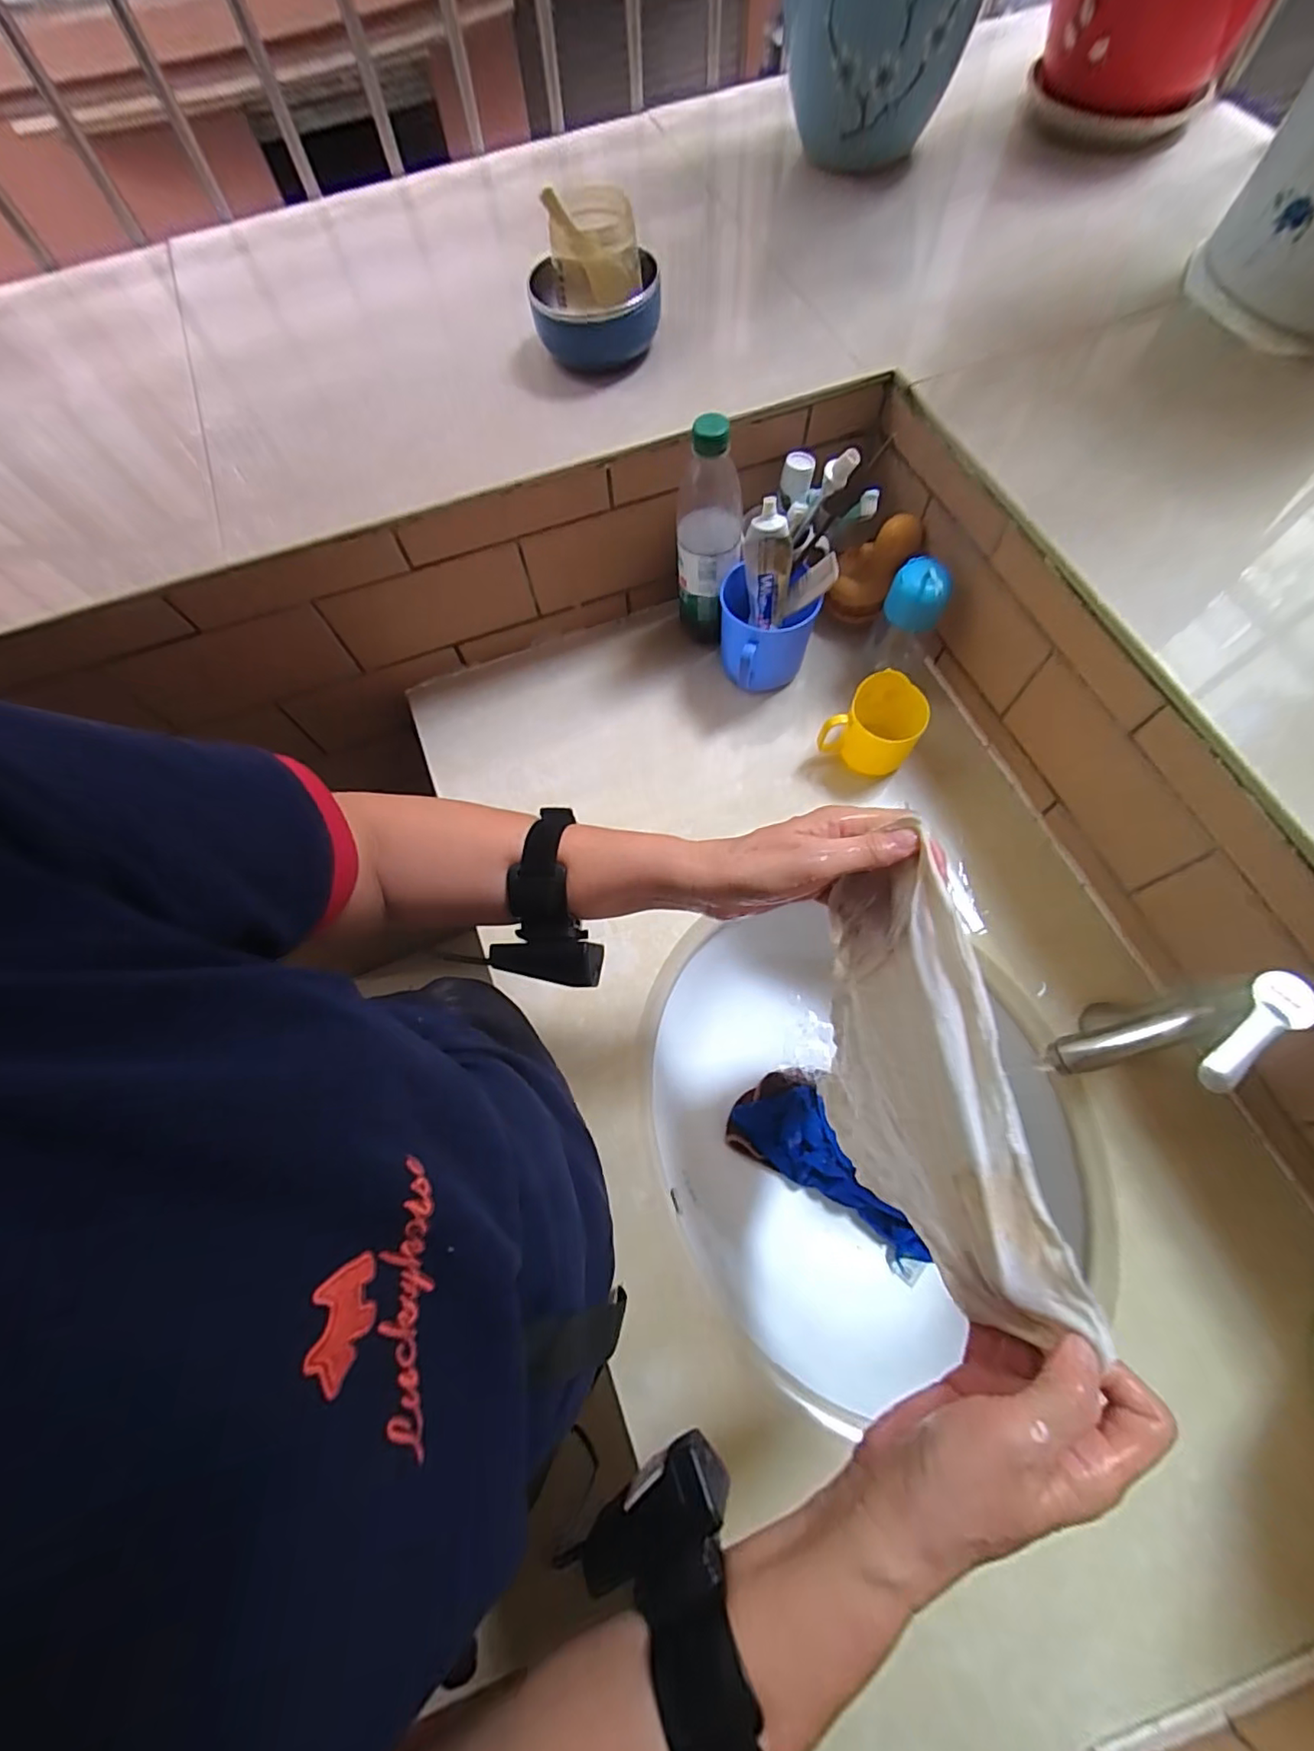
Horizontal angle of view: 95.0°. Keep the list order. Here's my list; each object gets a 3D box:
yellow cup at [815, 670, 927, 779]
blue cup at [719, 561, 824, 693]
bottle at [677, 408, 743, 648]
[{"bbox_3d":[0.221,-0.151,0.602,0.080,0.079,0.086,33,73,14],"label":"yellow cup"},{"bbox_3d":[0.114,-0.250,0.637,0.098,0.104,0.091,-1,69,2],"label":"blue cup"},{"bbox_3d":[0.050,-0.334,0.607,0.065,0.228,0.070,2,69,3],"label":"bottle"}]

